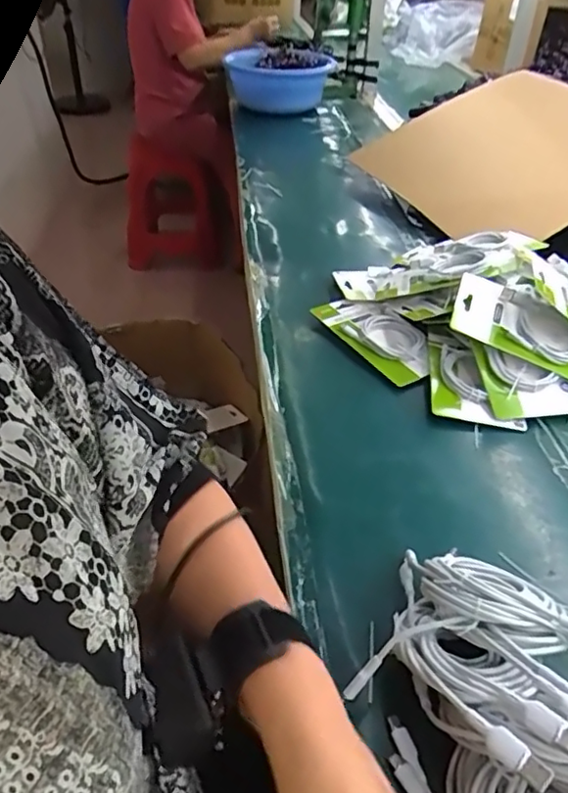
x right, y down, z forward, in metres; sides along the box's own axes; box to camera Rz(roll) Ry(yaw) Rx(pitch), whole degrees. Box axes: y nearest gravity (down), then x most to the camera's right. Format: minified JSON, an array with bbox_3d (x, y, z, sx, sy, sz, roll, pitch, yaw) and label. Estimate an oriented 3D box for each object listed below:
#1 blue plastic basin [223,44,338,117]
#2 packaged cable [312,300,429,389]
[{"bbox_3d":[-0.004,-0.963,1.740,0.309,0.124,0.297,10,40,8],"label":"blue plastic basin"},{"bbox_3d":[0.120,-0.079,0.733,0.085,0.016,0.173,-20,42,-28],"label":"packaged cable"}]

